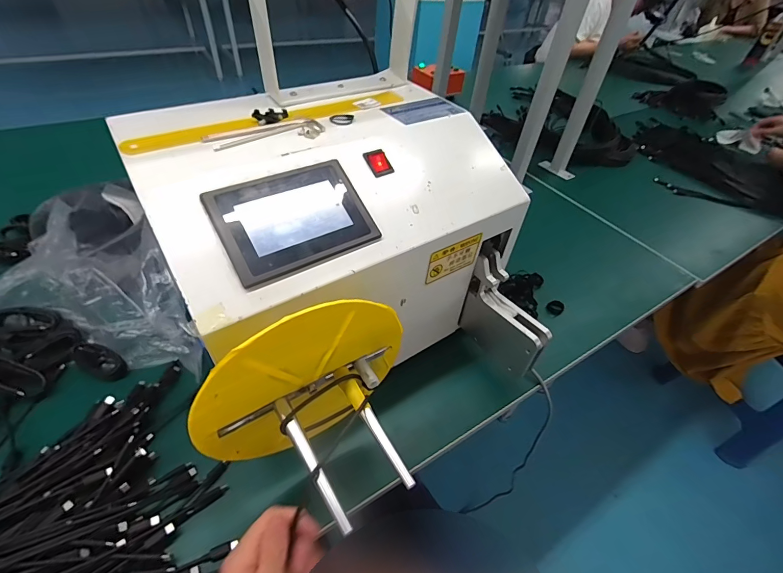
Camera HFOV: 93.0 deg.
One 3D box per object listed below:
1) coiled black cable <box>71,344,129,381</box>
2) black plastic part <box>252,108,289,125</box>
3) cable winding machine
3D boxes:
[{"bbox_3d":[-0.400,0.103,0.512,0.077,0.025,0.034,19,47,13],"label":"coiled black cable"},{"bbox_3d":[-0.137,-0.198,0.428,0.041,0.012,0.016,-26,53,-28],"label":"black plastic part"},{"bbox_3d":[-0.036,-0.032,0.433,0.394,0.225,0.411,-20,51,-24],"label":"cable winding machine"}]

